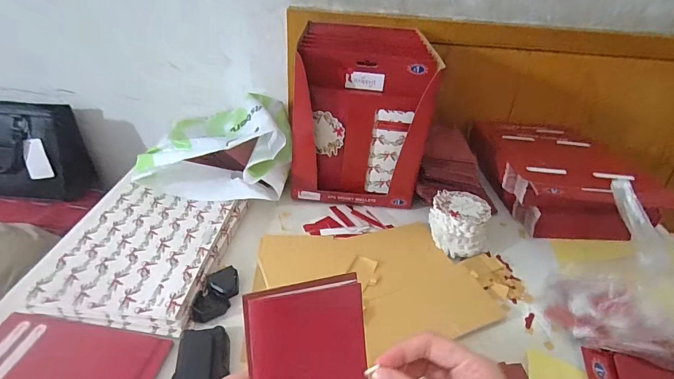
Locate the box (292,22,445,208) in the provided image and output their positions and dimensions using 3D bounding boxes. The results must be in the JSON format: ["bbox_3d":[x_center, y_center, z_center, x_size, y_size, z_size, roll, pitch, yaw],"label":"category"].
[{"bbox_3d":[0.037,-0.121,0.610,0.202,0.252,0.169,4,34,1],"label":"box"}]

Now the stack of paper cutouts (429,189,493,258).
[{"bbox_3d":[0.178,0.048,0.538,0.072,0.063,0.080,-12,37,-22],"label":"stack of paper cutouts"}]

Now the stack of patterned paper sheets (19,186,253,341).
[{"bbox_3d":[-0.252,0.078,0.493,0.188,0.028,0.218,6,34,3],"label":"stack of patterned paper sheets"}]

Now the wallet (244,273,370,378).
[{"bbox_3d":[-0.016,0.158,0.270,0.087,0.177,0.011,-6,1,-14],"label":"wallet"}]

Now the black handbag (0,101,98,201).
[{"bbox_3d":[-0.703,-0.087,0.800,0.260,0.194,0.119,6,34,3],"label":"black handbag"}]

